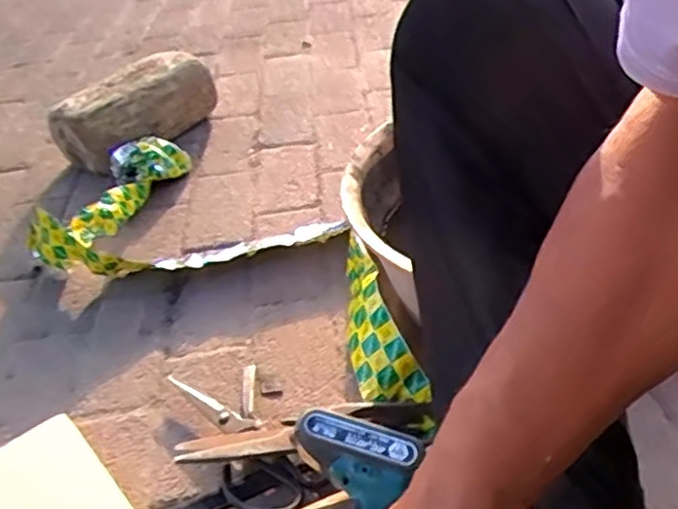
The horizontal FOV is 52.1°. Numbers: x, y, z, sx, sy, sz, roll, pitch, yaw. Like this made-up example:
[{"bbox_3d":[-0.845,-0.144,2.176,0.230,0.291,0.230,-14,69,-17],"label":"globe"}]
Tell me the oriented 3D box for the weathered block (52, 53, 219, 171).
[{"bbox_3d":[-0.346,-0.252,1.212,0.150,0.114,0.286,17,43,28],"label":"weathered block"}]

